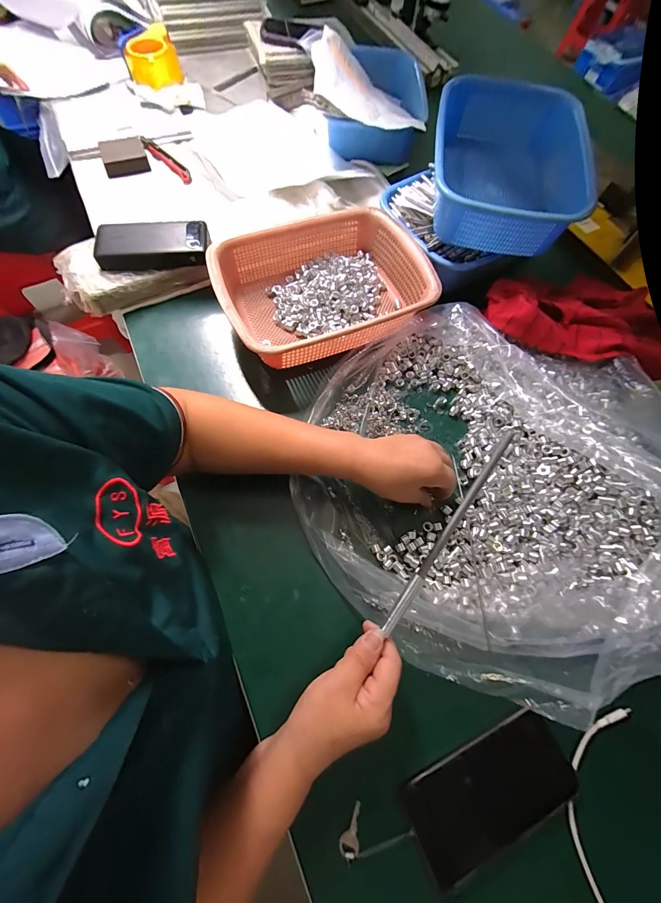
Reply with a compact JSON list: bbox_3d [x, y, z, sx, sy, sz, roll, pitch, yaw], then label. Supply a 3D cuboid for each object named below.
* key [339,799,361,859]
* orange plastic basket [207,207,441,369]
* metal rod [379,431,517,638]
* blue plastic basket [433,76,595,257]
[{"bbox_3d":[0.020,0.348,0.300,0.016,0.010,0.037,15,70,6],"label":"key"},{"bbox_3d":[-0.005,-0.239,0.473,0.290,0.079,0.208,-24,71,-9],"label":"orange plastic basket"},{"bbox_3d":[0.107,0.075,0.298,0.011,0.007,0.210,32,94,11],"label":"metal rod"},{"bbox_3d":[0.244,-0.411,0.487,0.186,0.102,0.269,10,69,1],"label":"blue plastic basket"}]

